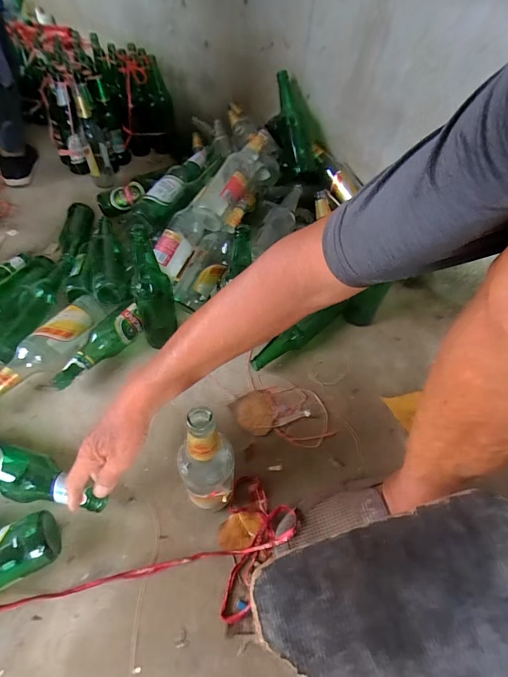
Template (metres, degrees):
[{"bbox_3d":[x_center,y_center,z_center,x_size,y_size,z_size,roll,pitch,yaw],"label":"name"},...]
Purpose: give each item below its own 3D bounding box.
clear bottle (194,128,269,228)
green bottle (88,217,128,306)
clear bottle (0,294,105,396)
[{"bbox_3d":[-0.041,-0.349,0.707,0.083,0.084,0.270,22,71,14],"label":"clear bottle"},{"bbox_3d":[-0.329,-0.192,0.729,0.066,0.064,0.259,-16,55,-17],"label":"green bottle"},{"bbox_3d":[-0.389,0.021,0.626,0.061,0.065,0.261,27,55,17],"label":"clear bottle"}]

